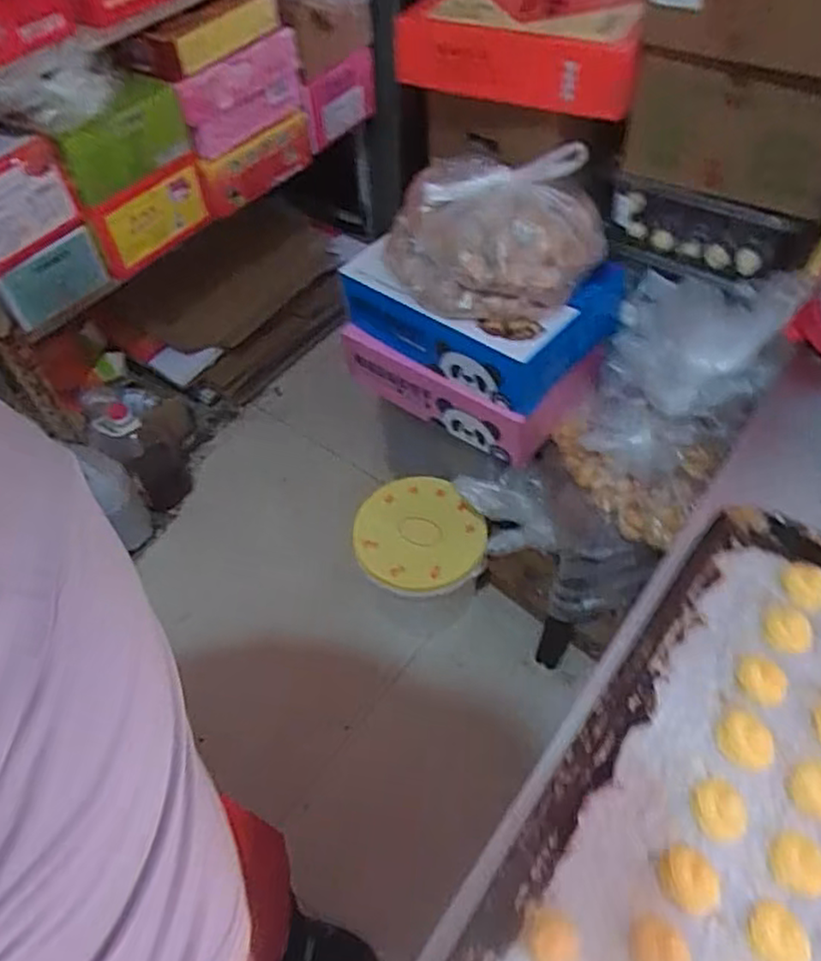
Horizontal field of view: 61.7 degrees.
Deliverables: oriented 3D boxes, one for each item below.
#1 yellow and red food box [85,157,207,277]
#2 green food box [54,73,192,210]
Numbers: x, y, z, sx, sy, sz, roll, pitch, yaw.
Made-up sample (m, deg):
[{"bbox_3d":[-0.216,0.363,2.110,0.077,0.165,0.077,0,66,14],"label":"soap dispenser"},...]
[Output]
[{"bbox_3d":[-0.518,-0.534,1.392,0.042,0.164,0.247,34,61,25],"label":"yellow and red food box"},{"bbox_3d":[-0.527,-0.633,1.276,0.047,0.151,0.233,33,61,25],"label":"green food box"}]

